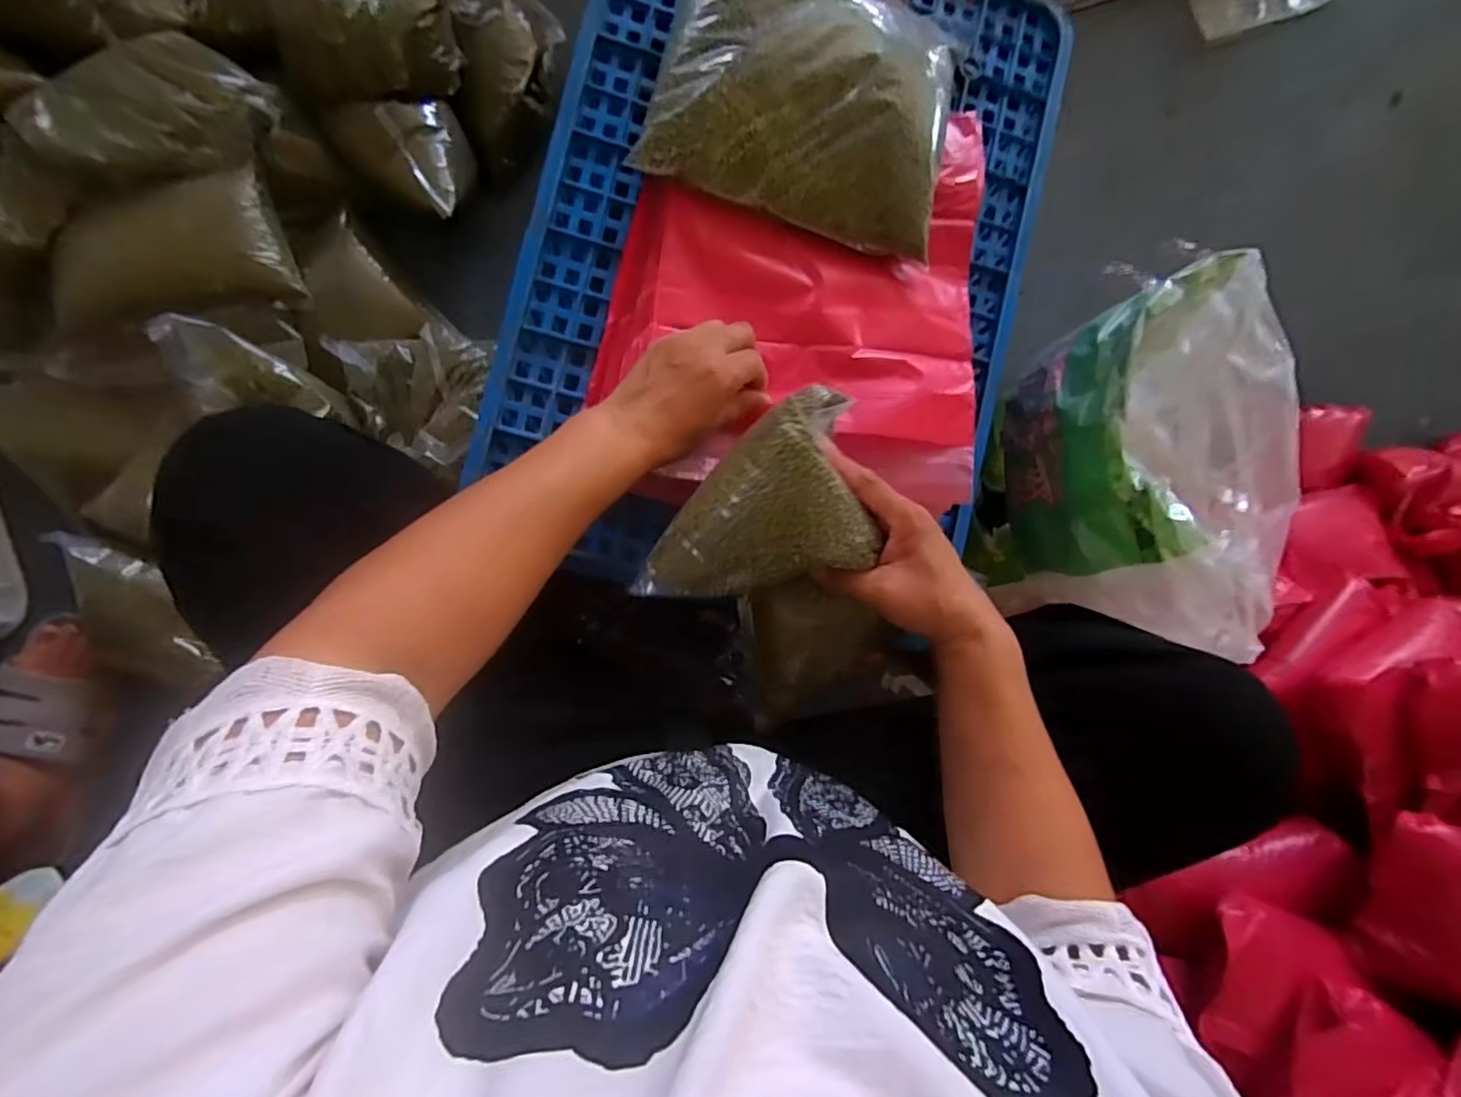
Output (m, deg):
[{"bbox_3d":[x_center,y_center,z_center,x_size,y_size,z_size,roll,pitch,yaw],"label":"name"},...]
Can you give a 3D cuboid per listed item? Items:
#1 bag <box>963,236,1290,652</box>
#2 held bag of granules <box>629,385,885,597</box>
[{"bbox_3d":[0.392,-0.071,0.612,0.230,0.203,0.334,-4,89,-9],"label":"bag"},{"bbox_3d":[0.011,-0.032,0.397,0.144,0.032,0.111,-10,96,11],"label":"held bag of granules"}]

